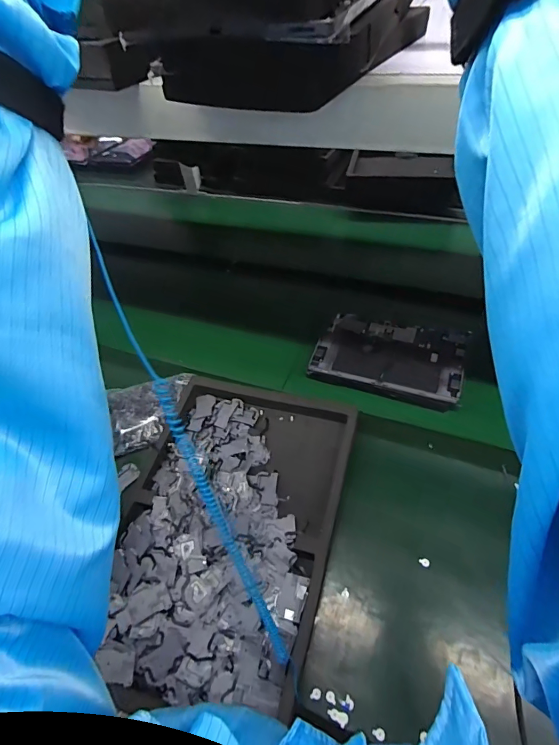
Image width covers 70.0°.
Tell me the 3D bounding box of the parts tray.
[{"bbox_3d":[-0.071,0.197,0.550,0.302,0.040,0.425,10,50,14],"label":"parts tray"}]

